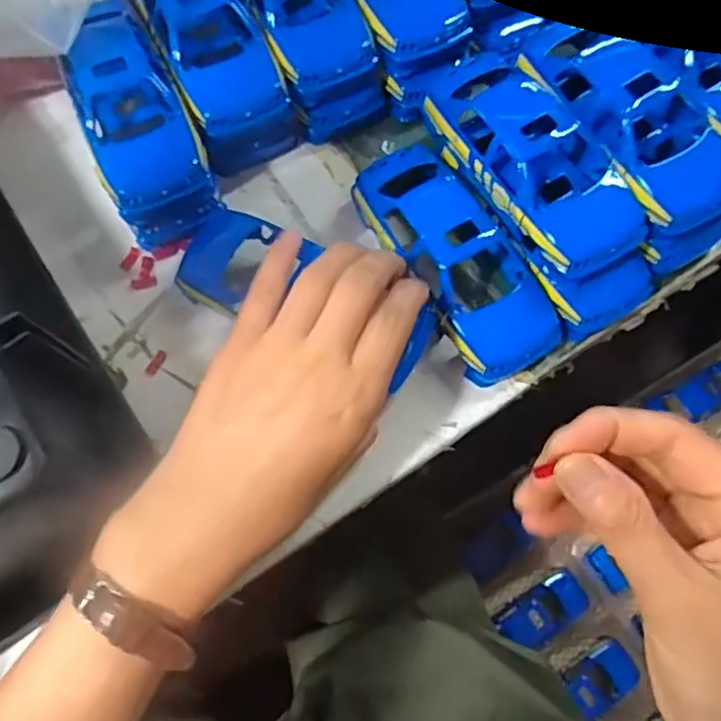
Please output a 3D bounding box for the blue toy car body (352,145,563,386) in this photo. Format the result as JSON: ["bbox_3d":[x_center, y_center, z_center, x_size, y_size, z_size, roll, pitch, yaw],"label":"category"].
[{"bbox_3d":[0.048,-0.054,0.331,0.055,0.038,0.128,-31,72,-9],"label":"blue toy car body"}]

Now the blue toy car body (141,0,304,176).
[{"bbox_3d":[-0.075,-0.160,0.353,0.053,0.037,0.106,-25,98,-8],"label":"blue toy car body"}]

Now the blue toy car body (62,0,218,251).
[{"bbox_3d":[-0.113,-0.123,0.336,0.050,0.029,0.122,-19,94,-5],"label":"blue toy car body"}]

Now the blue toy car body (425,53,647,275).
[{"bbox_3d":[0.085,-0.097,0.329,0.056,0.027,0.123,-32,72,-10],"label":"blue toy car body"}]

